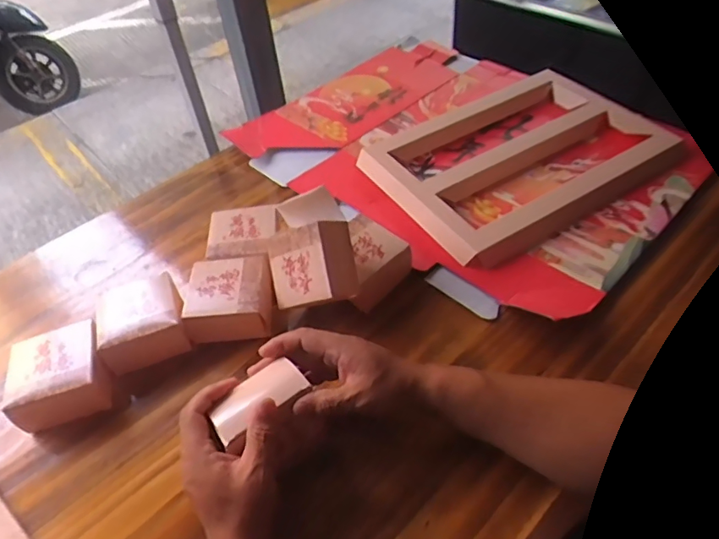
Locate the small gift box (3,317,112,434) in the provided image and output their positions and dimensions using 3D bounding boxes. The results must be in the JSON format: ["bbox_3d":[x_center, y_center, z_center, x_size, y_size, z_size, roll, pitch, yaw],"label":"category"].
[{"bbox_3d":[-0.311,0.114,0.540,0.093,0.059,0.090,-17,50,-10],"label":"small gift box"}]

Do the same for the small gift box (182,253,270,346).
[{"bbox_3d":[-0.143,0.035,0.591,0.094,0.056,0.091,-5,49,0],"label":"small gift box"}]

